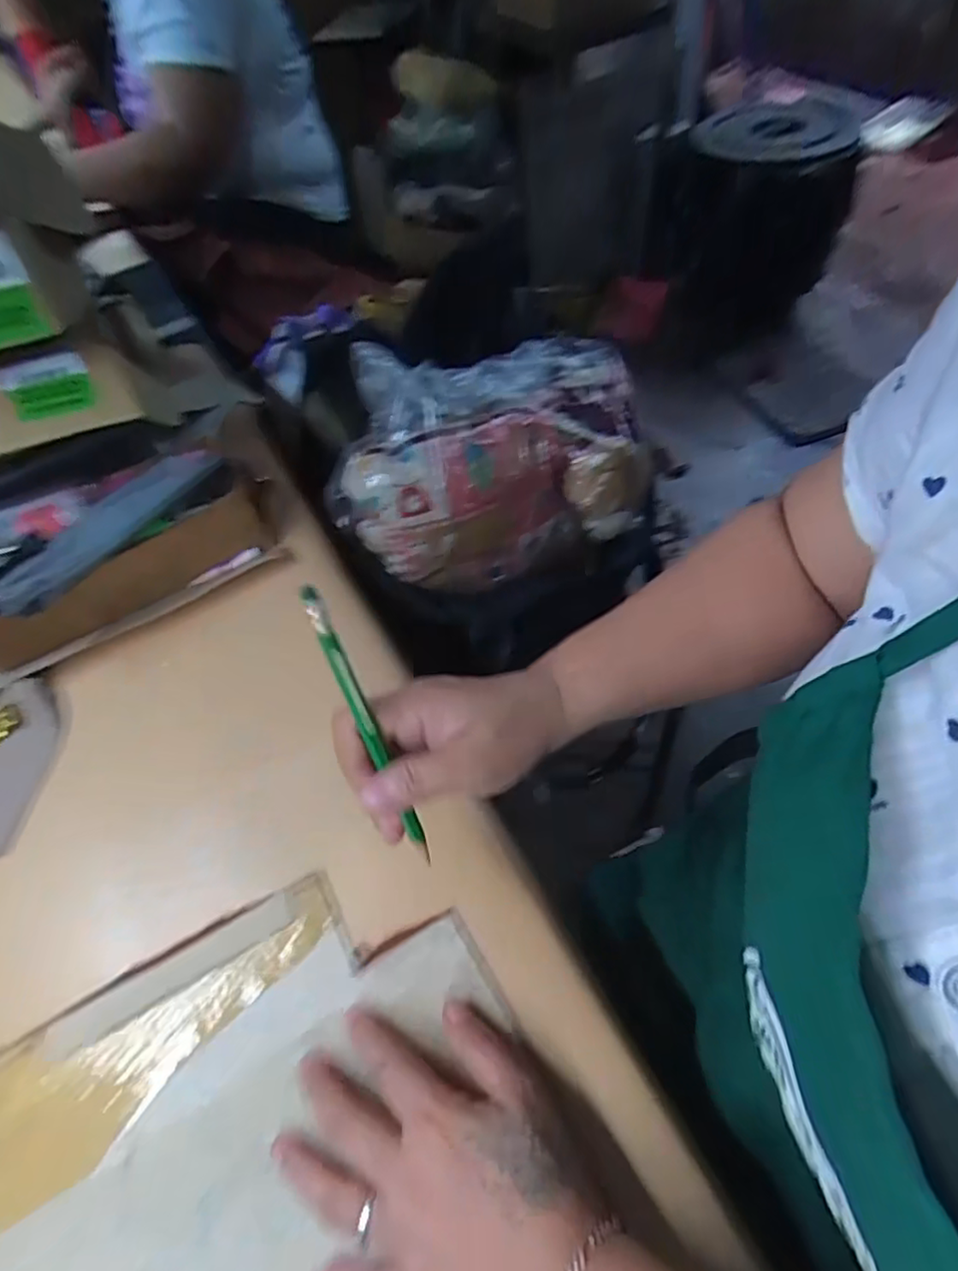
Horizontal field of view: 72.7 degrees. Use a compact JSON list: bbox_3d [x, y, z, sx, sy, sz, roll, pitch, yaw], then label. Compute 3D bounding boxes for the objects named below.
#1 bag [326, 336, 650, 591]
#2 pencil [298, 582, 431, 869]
[{"bbox_3d":[0.006,-0.159,0.577,0.271,0.146,0.166,-17,55,-6],"label":"bag"},{"bbox_3d":[-0.046,0.044,0.281,0.007,0.145,0.006,-25,28,-14],"label":"pencil"}]

